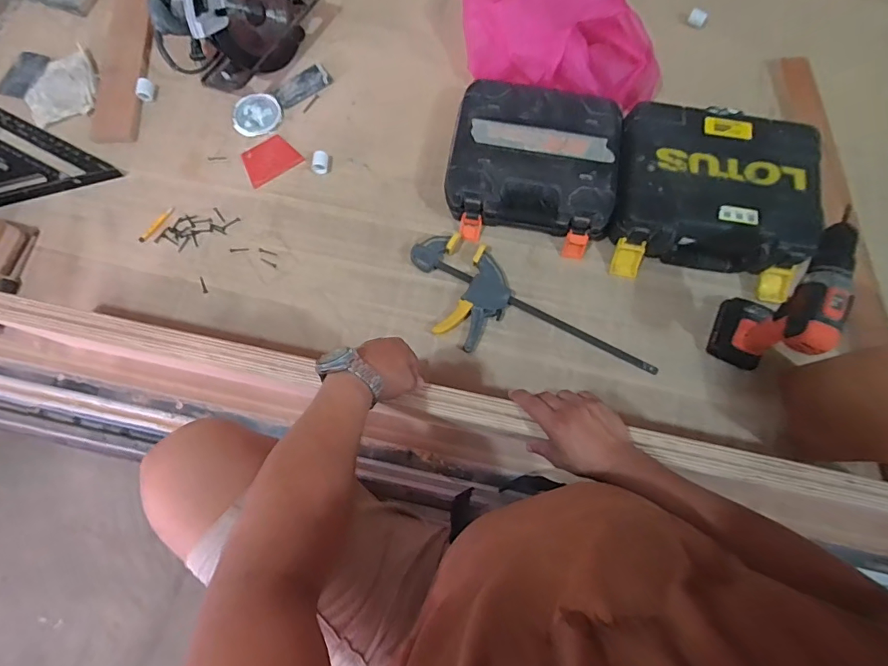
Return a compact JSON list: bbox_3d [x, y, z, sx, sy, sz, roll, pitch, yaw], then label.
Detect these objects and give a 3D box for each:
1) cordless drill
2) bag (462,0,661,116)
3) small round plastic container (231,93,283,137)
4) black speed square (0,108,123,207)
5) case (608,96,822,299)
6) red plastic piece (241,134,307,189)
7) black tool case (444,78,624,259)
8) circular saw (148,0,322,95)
[{"bbox_3d":[0.524,-0.047,0.708,0.075,0.227,0.202,25,78,5],"label":"cordless drill"},{"bbox_3d":[0.211,-0.568,0.885,0.291,0.167,0.359,-32,79,-7],"label":"bag"},{"bbox_3d":[-0.375,-0.436,0.920,0.098,0.009,0.089,-8,78,-2],"label":"small round plastic container"},{"bbox_3d":[-0.838,-0.316,0.878,0.379,0.029,0.195,27,79,5],"label":"black speed square"},{"bbox_3d":[0.467,-0.240,0.820,0.325,0.111,0.307,10,78,2],"label":"case"},{"bbox_3d":[-0.340,-0.340,0.902,0.105,0.006,0.080,-33,80,-7],"label":"red plastic piece"},{"bbox_3d":[0.159,-0.309,0.848,0.297,0.086,0.290,8,77,1],"label":"black tool case"},{"bbox_3d":[-0.387,-0.595,0.838,0.172,0.189,0.291,37,80,7],"label":"circular saw"}]

